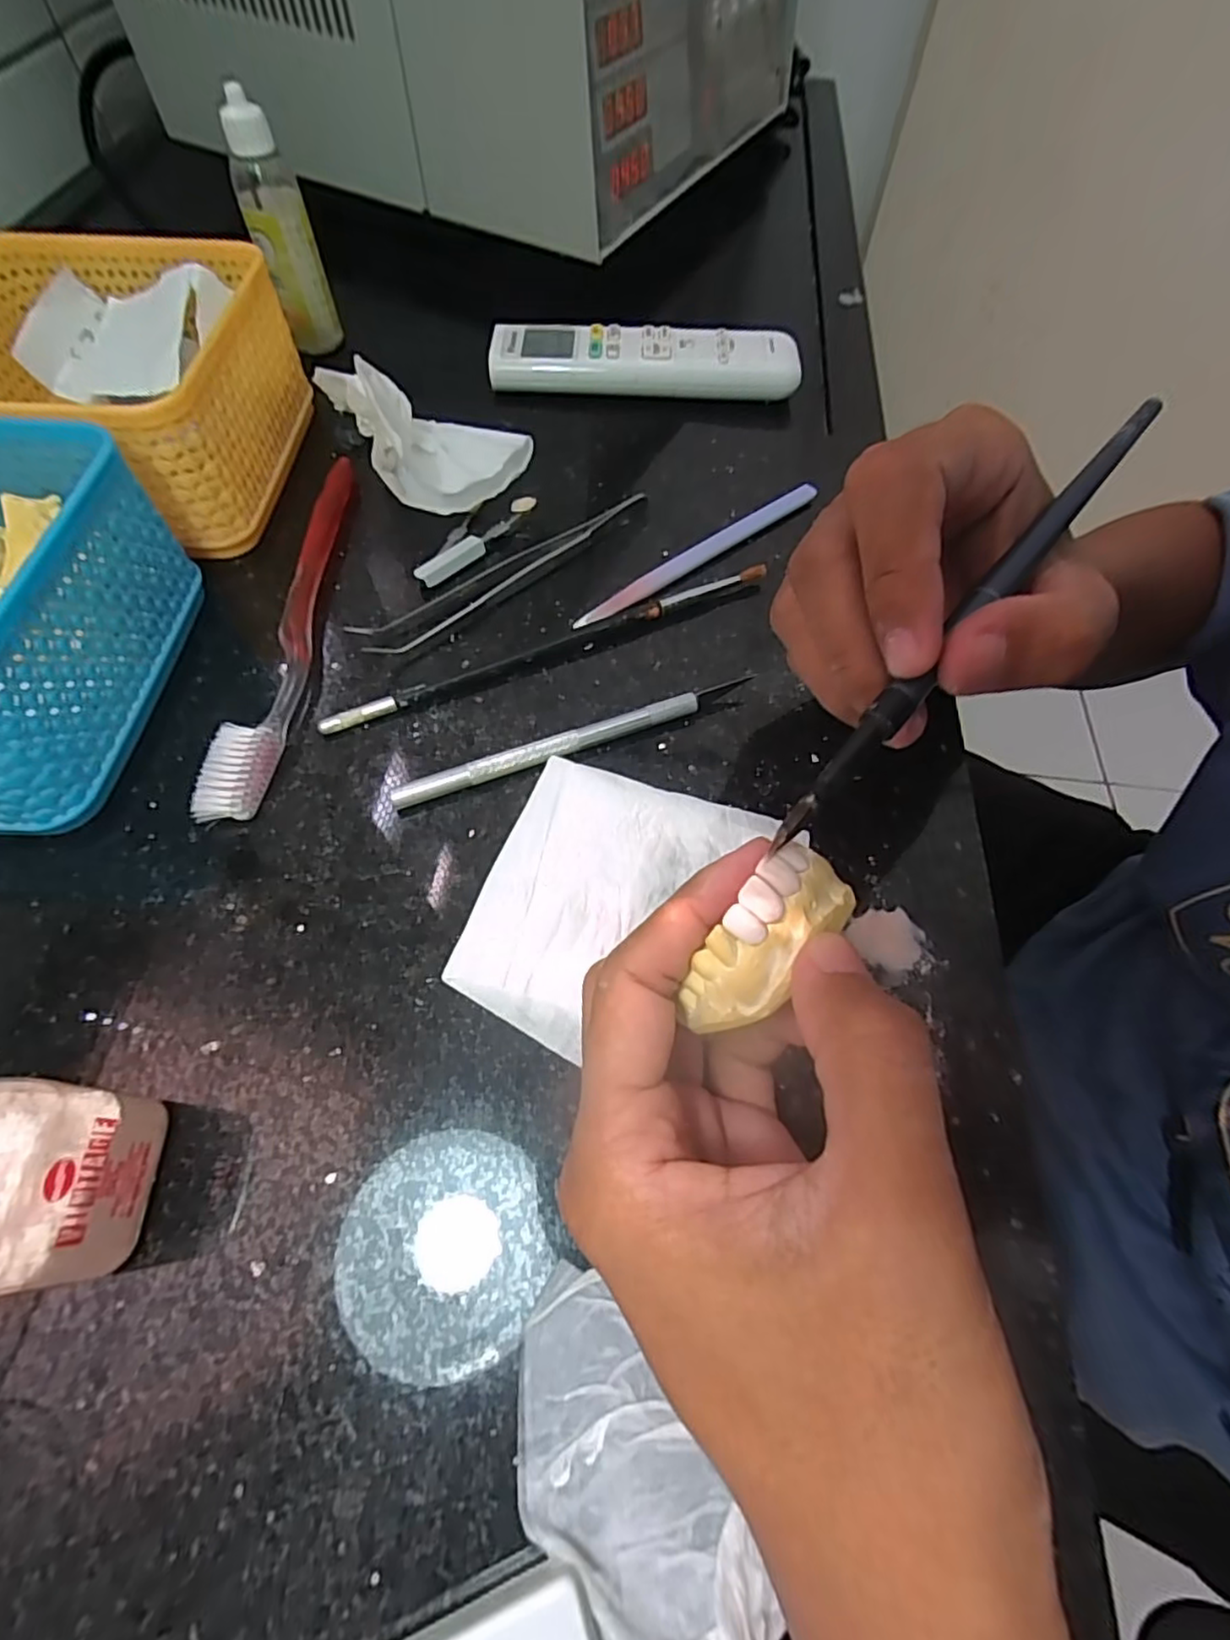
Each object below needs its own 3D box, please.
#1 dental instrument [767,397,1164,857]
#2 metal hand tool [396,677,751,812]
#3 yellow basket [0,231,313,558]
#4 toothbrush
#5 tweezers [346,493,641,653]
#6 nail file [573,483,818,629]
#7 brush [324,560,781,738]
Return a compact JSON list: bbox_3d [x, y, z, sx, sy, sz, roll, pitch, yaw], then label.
[{"bbox_3d":[0.091,-0.054,0.159,0.007,0.004,0.164,39,77,20],"label":"dental instrument"},{"bbox_3d":[-0.014,-0.029,0.236,0.133,0.007,0.007,-19,64,-11],"label":"metal hand tool"},{"bbox_3d":[-0.216,-0.182,0.277,0.128,0.063,0.129,4,62,1],"label":"yellow basket"},{"bbox_3d":[-0.126,-0.082,0.262,0.021,0.013,0.188,3,62,0],"label":"toothbrush"},{"bbox_3d":[-0.045,-0.106,0.276,0.139,0.009,0.021,-31,67,-17],"label":"tweezers"},{"bbox_3d":[0.039,-0.118,0.286,0.136,0.005,0.010,-33,67,-17],"label":"nail file"},{"bbox_3d":[-0.023,-0.072,0.260,0.187,0.007,0.011,-22,65,-13],"label":"brush"}]

